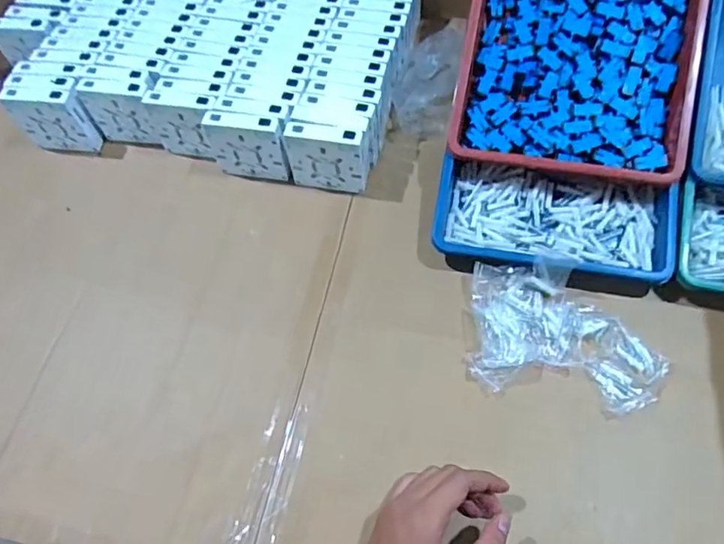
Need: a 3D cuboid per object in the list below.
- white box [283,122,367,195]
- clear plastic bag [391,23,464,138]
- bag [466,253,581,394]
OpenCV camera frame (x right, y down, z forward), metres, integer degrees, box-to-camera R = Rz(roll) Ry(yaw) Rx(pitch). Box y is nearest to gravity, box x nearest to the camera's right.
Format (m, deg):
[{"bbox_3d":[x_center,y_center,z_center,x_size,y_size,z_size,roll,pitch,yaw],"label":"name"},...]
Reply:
[{"bbox_3d":[-0.039,-0.130,0.616,0.087,0.082,0.025,10,62,9],"label":"white box"},{"bbox_3d":[0.084,-0.248,0.679,0.074,0.059,0.155,8,62,9],"label":"clear plastic bag"},{"bbox_3d":[0.158,0.048,0.527,0.097,0.043,0.126,6,62,8],"label":"bag"}]

